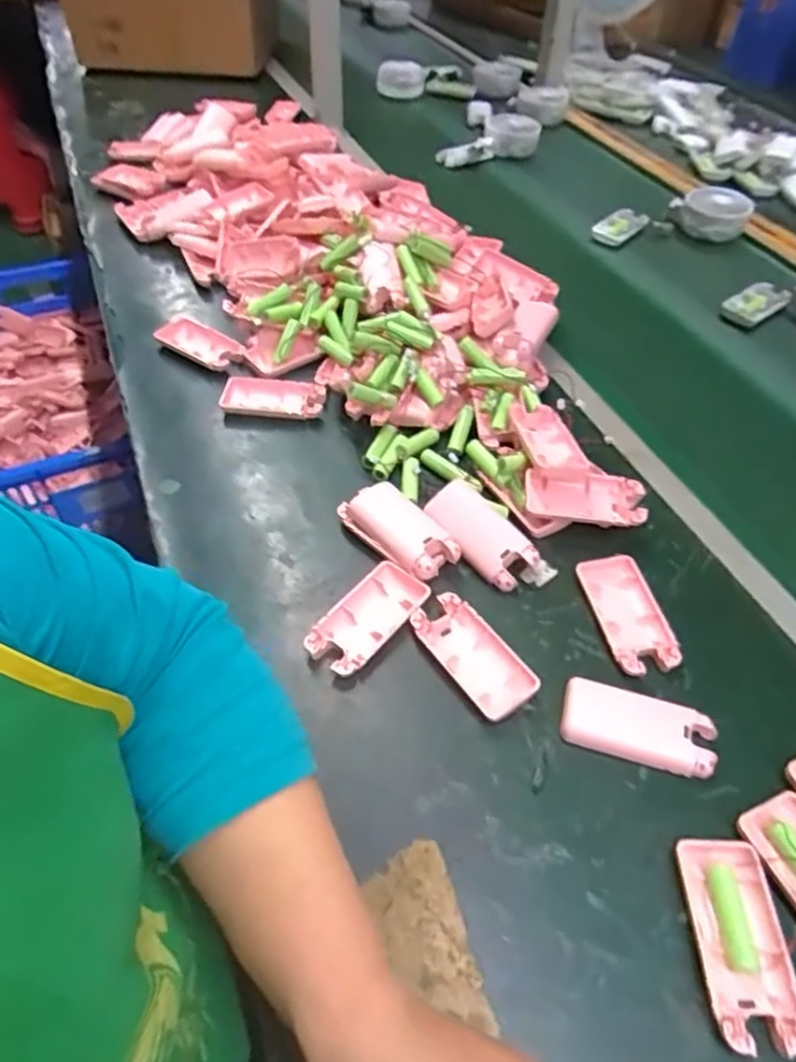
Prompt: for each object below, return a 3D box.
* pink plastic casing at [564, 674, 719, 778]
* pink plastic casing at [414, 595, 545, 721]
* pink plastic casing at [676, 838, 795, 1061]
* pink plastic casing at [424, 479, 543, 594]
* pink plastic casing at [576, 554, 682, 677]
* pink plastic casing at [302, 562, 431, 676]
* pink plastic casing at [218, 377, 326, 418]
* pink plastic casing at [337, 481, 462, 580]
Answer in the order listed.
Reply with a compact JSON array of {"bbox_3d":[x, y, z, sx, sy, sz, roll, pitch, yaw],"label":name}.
[{"bbox_3d":[0.154,0.126,0.428,0.093,0.013,0.045,16,51,13],"label":"pink plastic casing"},{"bbox_3d":[0.052,0.086,0.461,0.045,0.015,0.093,-29,55,-24],"label":"pink plastic casing"},{"bbox_3d":[0.181,0.217,0.353,0.044,0.013,0.095,0,49,-1],"label":"pink plastic casing"},{"bbox_3d":[0.063,0.005,0.527,0.052,0.026,0.099,-31,56,-25],"label":"pink plastic casing"},{"bbox_3d":[0.167,0.061,0.486,0.047,0.016,0.095,-7,49,-6],"label":"pink plastic casing"},{"bbox_3d":[-0.022,0.064,0.481,0.047,0.017,0.094,30,55,23],"label":"pink plastic casing"},{"bbox_3d":[-0.119,-0.126,0.634,0.096,0.012,0.047,7,49,5],"label":"pink plastic casing"},{"bbox_3d":[0.001,0.001,0.526,0.047,0.027,0.102,-35,58,-27],"label":"pink plastic casing"}]

